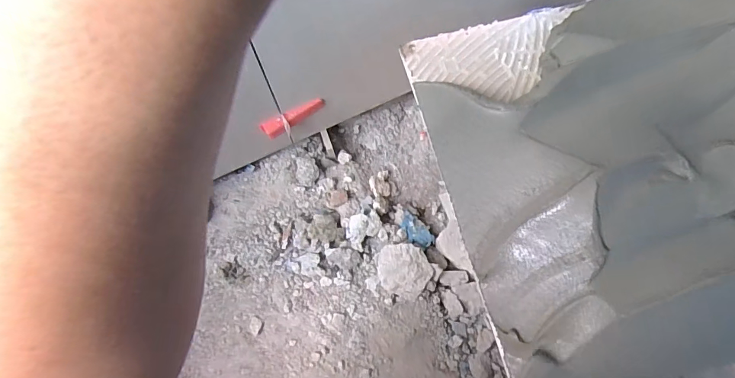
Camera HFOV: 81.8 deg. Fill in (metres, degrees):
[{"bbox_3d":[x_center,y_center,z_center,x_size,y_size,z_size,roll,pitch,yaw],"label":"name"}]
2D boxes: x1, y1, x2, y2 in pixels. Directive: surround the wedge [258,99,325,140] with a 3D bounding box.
[{"bbox_3d":[-0.091,-0.090,0.536,0.086,0.018,0.018,-29,72,-9],"label":"wedge"}]

